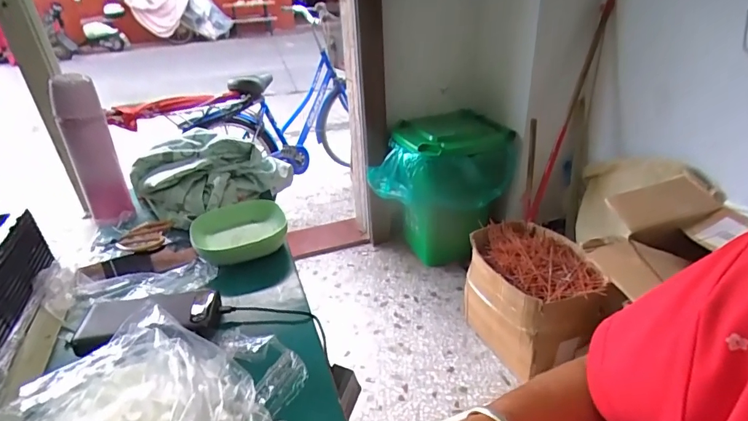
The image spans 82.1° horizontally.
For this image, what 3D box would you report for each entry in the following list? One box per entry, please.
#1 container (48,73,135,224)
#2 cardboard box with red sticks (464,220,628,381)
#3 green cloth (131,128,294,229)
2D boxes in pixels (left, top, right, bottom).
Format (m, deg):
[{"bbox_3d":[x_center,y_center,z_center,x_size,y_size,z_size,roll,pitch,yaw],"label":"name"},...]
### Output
[{"bbox_3d":[-0.454,-0.084,0.696,0.067,0.243,0.058,-24,36,-33],"label":"container"},{"bbox_3d":[0.487,0.284,1.390,0.330,0.325,0.406,-5,29,-4],"label":"cardboard box with red sticks"},{"bbox_3d":[-0.294,-0.078,0.802,0.163,0.112,0.244,15,34,29],"label":"green cloth"}]

